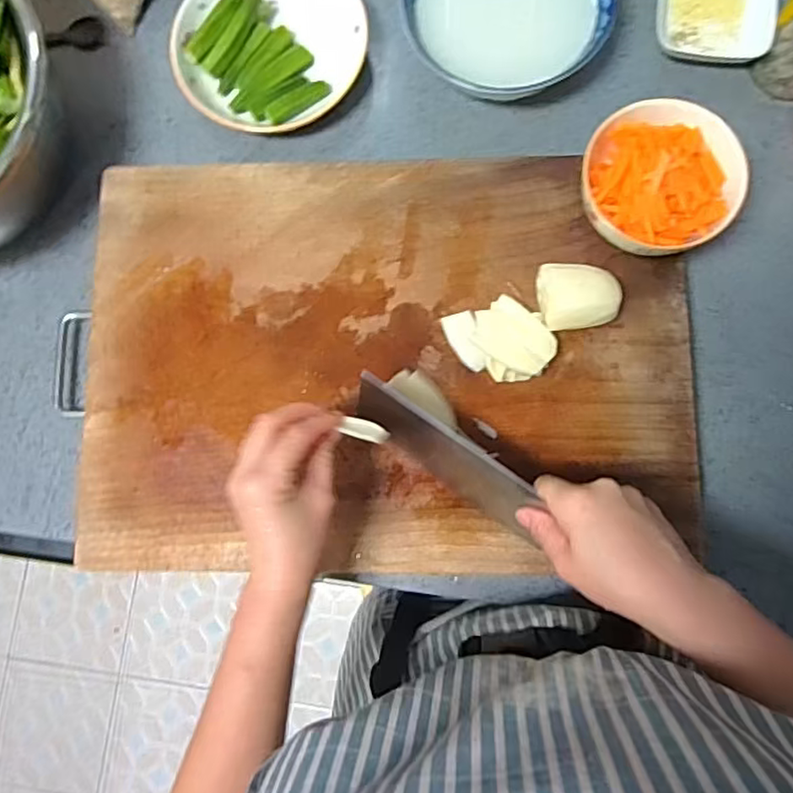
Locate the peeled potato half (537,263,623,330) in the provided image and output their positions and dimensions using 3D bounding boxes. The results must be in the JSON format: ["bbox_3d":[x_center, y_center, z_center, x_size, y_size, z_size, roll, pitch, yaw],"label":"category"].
[{"bbox_3d":[0.144,-0.077,0.492,0.060,0.037,0.048,1,83,3],"label":"peeled potato half"}]

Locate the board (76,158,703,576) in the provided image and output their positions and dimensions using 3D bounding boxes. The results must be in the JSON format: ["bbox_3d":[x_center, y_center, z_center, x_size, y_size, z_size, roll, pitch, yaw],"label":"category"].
[{"bbox_3d":[-0.012,-0.033,0.503,0.490,0.027,0.342,0,82,3],"label":"board"}]

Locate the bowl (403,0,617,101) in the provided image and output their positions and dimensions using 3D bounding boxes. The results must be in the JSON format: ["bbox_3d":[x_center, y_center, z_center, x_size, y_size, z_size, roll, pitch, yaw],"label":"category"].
[{"bbox_3d":[0.101,-0.349,0.554,0.173,0.051,0.147,14,84,5],"label":"bowl"}]

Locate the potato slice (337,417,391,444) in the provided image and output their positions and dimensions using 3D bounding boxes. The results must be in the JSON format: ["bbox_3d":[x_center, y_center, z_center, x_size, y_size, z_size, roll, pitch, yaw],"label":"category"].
[{"bbox_3d":[-0.021,0.023,0.418,0.037,0.006,0.013,18,84,26],"label":"potato slice"}]

